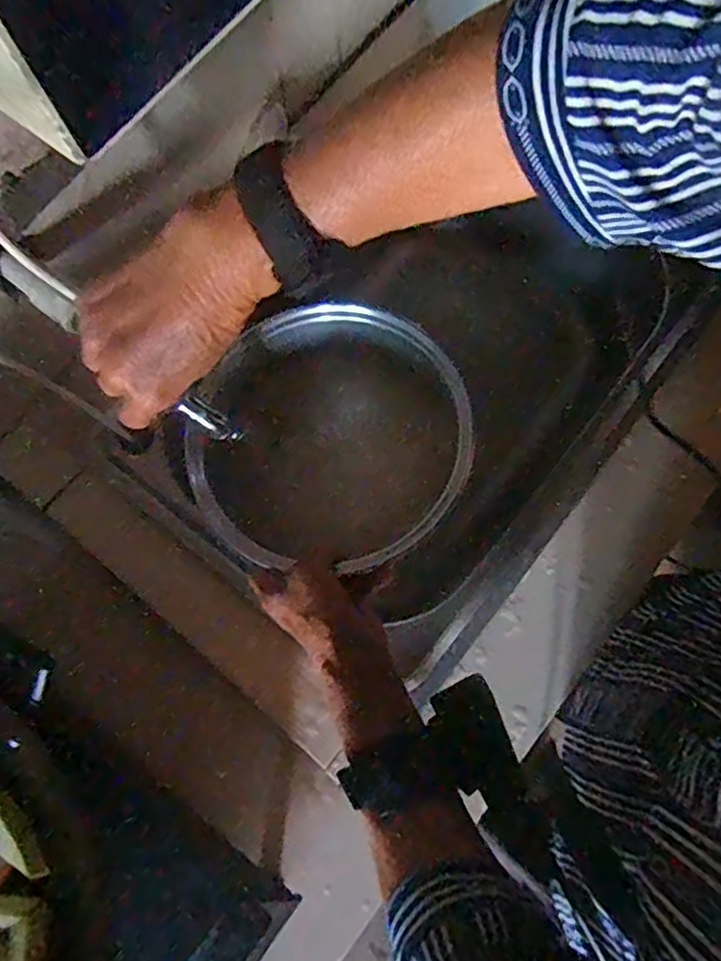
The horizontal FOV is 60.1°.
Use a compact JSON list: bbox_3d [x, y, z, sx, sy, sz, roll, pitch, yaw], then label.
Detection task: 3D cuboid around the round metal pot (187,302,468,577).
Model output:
[{"bbox_3d":[-0.022,-0.033,0.504,0.218,0.049,0.199,-1,94,-7],"label":"round metal pot"}]

